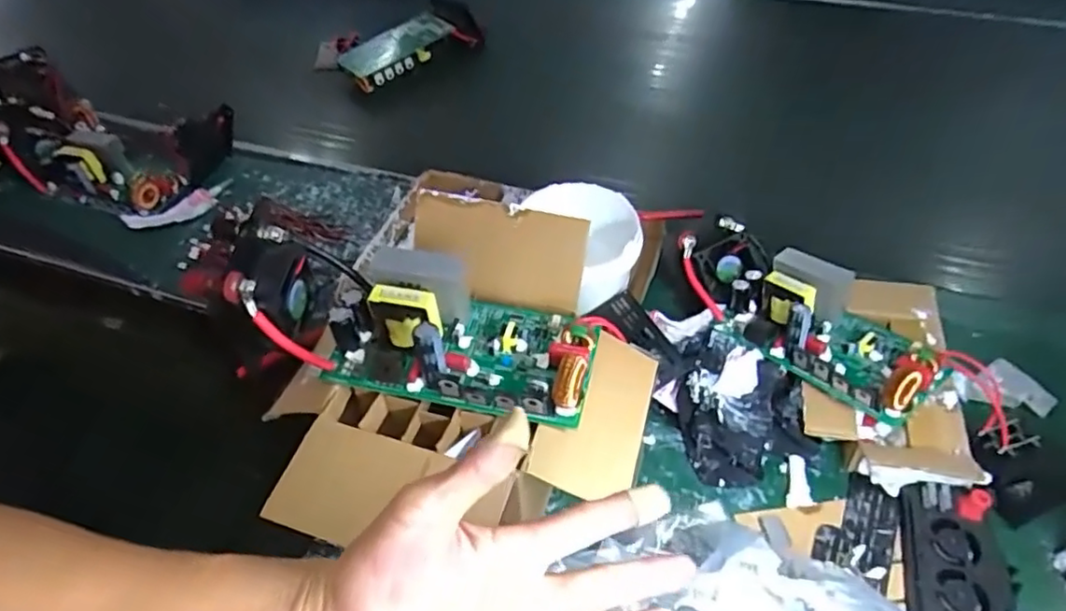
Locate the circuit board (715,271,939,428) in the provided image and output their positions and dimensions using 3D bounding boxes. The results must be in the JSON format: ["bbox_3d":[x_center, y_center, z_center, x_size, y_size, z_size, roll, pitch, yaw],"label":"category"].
[{"bbox_3d":[0.263,0.027,0.564,0.091,0.061,0.181,-32,53,-25],"label":"circuit board"}]

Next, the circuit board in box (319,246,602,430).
[{"bbox_3d":[-0.049,0.015,0.451,0.188,0.057,0.106,11,48,13],"label":"circuit board in box"}]

